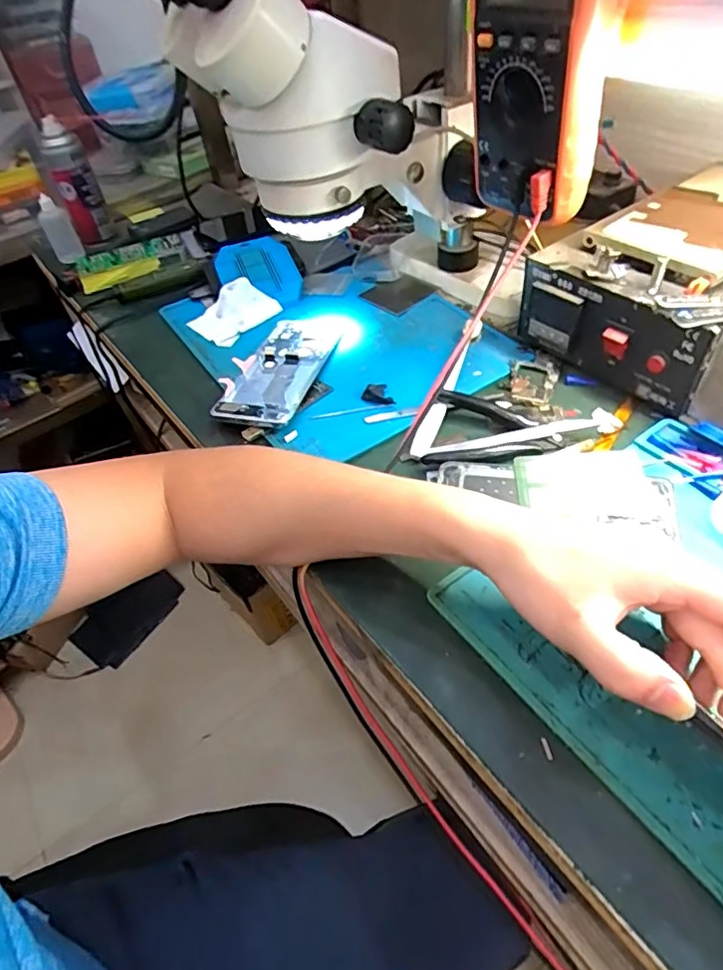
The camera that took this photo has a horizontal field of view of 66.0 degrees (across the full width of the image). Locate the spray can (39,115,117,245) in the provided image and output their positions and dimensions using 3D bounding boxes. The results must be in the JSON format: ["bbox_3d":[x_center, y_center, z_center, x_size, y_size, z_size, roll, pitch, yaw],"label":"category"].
[{"bbox_3d":[-0.392,-0.409,0.768,0.053,0.149,0.067,-23,48,-14],"label":"spray can"}]

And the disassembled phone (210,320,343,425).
[{"bbox_3d":[-0.076,-0.116,0.533,0.074,0.014,0.167,10,49,16],"label":"disassembled phone"}]

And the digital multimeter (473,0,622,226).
[{"bbox_3d":[0.109,-0.264,0.349,0.048,0.174,0.084,-28,49,-17],"label":"digital multimeter"}]

